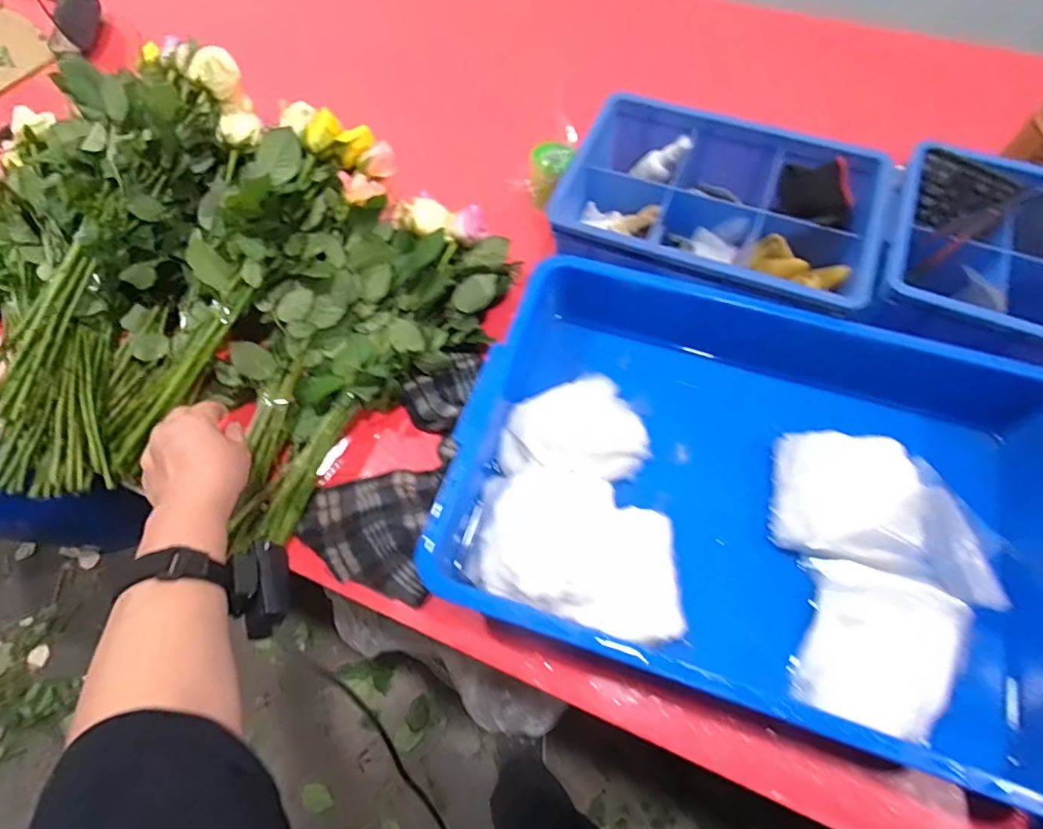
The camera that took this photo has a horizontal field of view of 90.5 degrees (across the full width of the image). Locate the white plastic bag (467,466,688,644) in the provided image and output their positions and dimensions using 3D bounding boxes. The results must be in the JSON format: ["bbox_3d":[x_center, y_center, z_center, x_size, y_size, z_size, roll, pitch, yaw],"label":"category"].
[{"bbox_3d":[0.065,0.137,0.532,0.214,0.084,0.140,17,68,9],"label":"white plastic bag"}]

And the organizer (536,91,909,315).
[{"bbox_3d":[0.243,-0.252,0.654,0.371,0.089,0.257,20,68,10],"label":"organizer"}]

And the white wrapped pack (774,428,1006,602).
[{"bbox_3d":[0.369,0.092,0.522,0.201,0.072,0.130,18,68,9],"label":"white wrapped pack"}]

